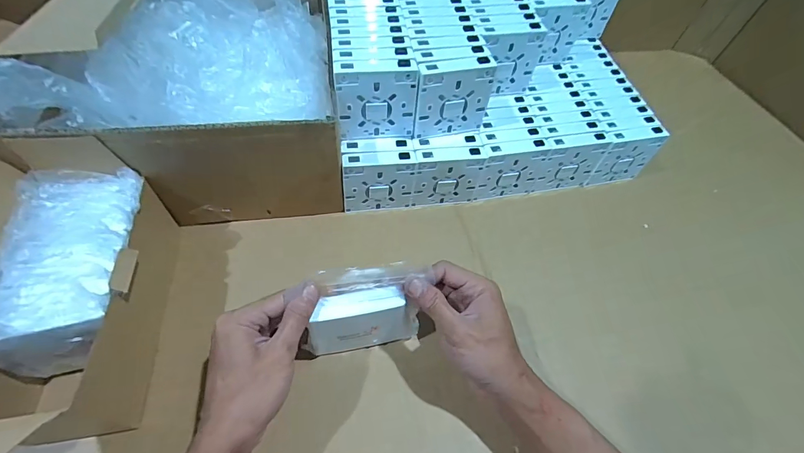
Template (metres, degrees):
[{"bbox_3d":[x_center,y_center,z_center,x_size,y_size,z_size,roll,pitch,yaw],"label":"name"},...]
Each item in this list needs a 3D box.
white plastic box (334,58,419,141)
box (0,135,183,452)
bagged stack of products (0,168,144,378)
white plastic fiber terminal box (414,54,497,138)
[{"bbox_3d":[-0.028,-0.137,0.411,0.085,0.090,0.020,-6,55,-9],"label":"white plastic box"},{"bbox_3d":[-0.300,0.044,0.309,0.131,0.176,0.208,-5,55,-8],"label":"box"},{"bbox_3d":[-0.291,0.040,0.350,0.096,0.110,0.182,-5,55,-8],"label":"bagged stack of products"},{"bbox_3d":[0.057,-0.144,0.425,0.086,0.088,0.025,-11,56,-12],"label":"white plastic fiber terminal box"}]

